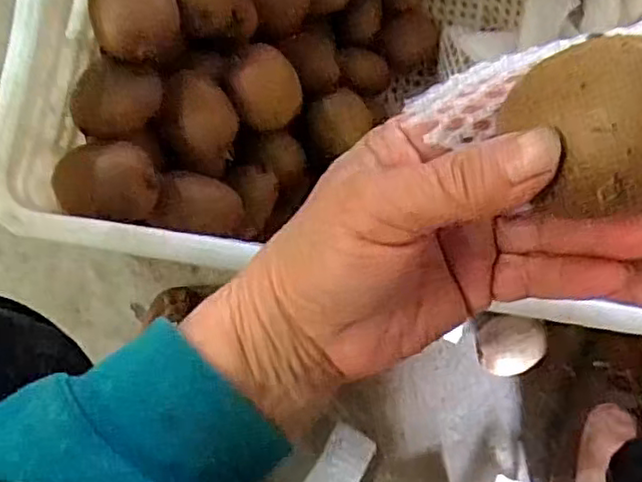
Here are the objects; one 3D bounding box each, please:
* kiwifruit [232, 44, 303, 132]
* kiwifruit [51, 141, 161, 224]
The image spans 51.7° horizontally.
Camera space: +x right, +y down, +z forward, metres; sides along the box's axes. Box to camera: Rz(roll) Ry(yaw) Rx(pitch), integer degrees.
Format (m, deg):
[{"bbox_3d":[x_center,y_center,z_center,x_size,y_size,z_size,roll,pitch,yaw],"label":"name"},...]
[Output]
[{"bbox_3d":[-0.041,-0.117,0.508,0.053,0.055,0.064,-15,86,-4],"label":"kiwifruit"},{"bbox_3d":[-0.146,-0.039,0.447,0.069,0.040,0.052,0,85,-3],"label":"kiwifruit"}]

